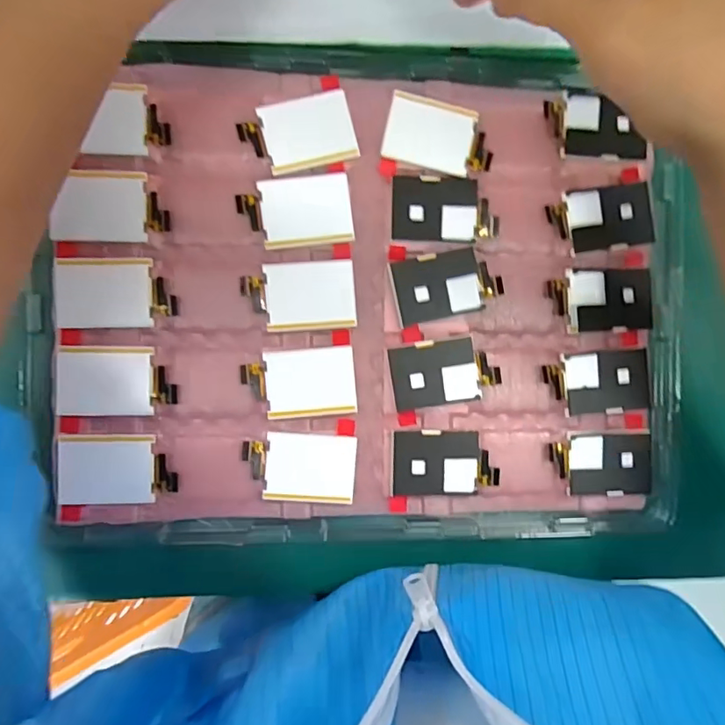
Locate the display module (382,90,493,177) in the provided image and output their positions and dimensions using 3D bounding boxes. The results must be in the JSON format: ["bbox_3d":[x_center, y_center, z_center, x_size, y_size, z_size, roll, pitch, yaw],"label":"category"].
[{"bbox_3d":[0.041,-0.119,0.279,0.056,0.004,0.035,12,90,-6],"label":"display module"}]

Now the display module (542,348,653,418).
[{"bbox_3d":[0.129,0.011,0.292,0.058,0.008,0.033,-4,91,-5],"label":"display module"}]

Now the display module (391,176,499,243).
[{"bbox_3d":[0.044,-0.081,0.278,0.057,0.004,0.032,1,91,-5],"label":"display module"}]

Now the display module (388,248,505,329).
[{"bbox_3d":[0.045,-0.042,0.282,0.056,0.005,0.034,-14,92,-5],"label":"display module"}]

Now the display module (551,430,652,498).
[{"bbox_3d":[0.132,0.056,0.290,0.055,0.005,0.035,-2,91,-5],"label":"display module"}]

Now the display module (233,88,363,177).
[{"bbox_3d":[-0.033,-0.117,0.270,0.056,0.004,0.035,-15,92,-5],"label":"display module"}]

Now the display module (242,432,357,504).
[{"bbox_3d":[-0.033,0.055,0.277,0.057,0.004,0.035,5,90,-6],"label":"display module"}]

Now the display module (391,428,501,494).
[{"bbox_3d":[0.044,0.054,0.284,0.057,0.007,0.034,2,91,-5],"label":"display module"}]

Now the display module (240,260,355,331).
[{"bbox_3d":[-0.032,-0.035,0.273,0.057,0.004,0.035,-5,91,-5],"label":"display module"}]

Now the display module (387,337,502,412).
[{"bbox_3d":[0.044,0.005,0.283,0.057,0.007,0.034,-8,92,-5],"label":"display module"}]

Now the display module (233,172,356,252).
[{"bbox_3d":[-0.034,-0.078,0.272,0.056,0.004,0.035,-8,92,-5],"label":"display module"}]

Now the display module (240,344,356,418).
[{"bbox_3d":[-0.032,0.011,0.275,0.057,0.004,0.035,-4,91,-5],"label":"display module"}]

